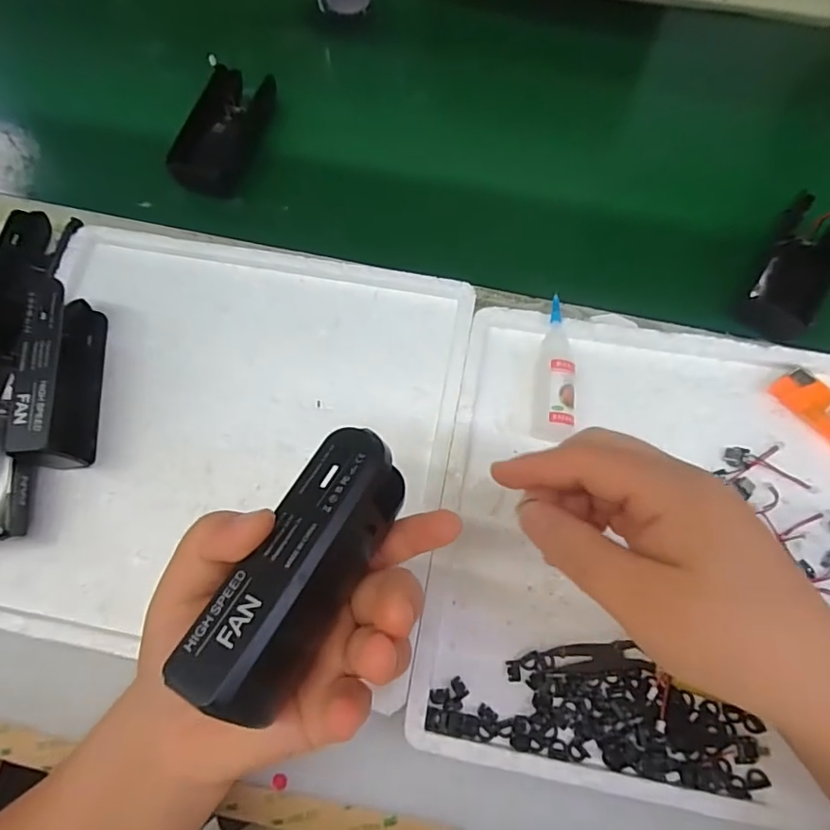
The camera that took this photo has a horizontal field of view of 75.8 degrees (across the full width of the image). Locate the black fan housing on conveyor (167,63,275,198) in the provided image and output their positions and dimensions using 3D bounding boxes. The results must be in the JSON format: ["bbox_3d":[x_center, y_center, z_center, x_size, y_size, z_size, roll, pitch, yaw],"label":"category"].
[{"bbox_3d":[-0.148,-0.222,0.413,0.048,0.027,0.105,16,73,6],"label":"black fan housing on conveyor"}]

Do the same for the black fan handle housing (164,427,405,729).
[{"bbox_3d":[-0.039,0.054,0.195,0.036,0.032,0.101,28,65,8],"label":"black fan handle housing"}]

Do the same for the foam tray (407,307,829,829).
[{"bbox_3d":[0.147,0.069,0.294,0.266,0.020,0.250,10,75,3],"label":"foam tray"}]

